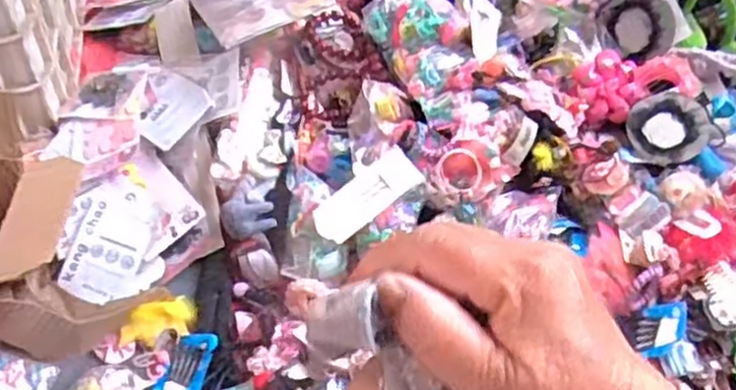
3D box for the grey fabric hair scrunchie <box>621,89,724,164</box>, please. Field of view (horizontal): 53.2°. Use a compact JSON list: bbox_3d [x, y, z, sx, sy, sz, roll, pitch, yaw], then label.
[{"bbox_3d":[0.370,-0.086,0.894,0.098,0.032,0.091,-32,62,-24],"label":"grey fabric hair scrunchie"}]

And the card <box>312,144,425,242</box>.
[{"bbox_3d":[-0.003,0.000,0.851,0.132,0.008,0.056,-37,72,-8],"label":"card"}]

